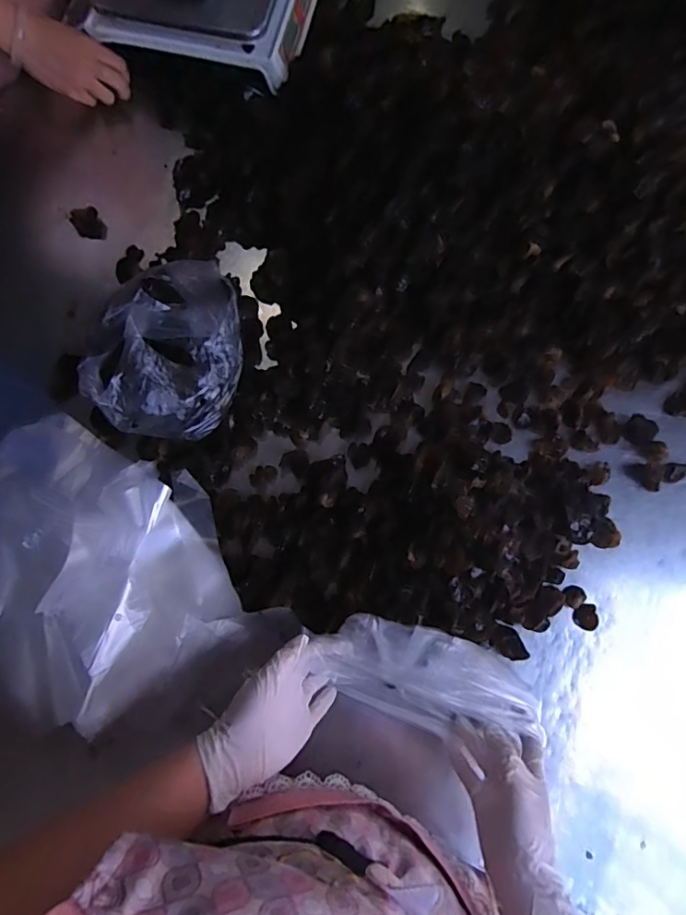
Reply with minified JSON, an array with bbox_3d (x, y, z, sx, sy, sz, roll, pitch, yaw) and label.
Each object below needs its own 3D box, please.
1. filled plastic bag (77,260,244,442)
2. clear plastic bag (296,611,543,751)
[{"bbox_3d":[-0.192,-0.123,0.591,0.139,0.107,0.195,6,76,0],"label":"filled plastic bag"},{"bbox_3d":[0.087,0.225,0.521,0.217,0.085,0.096,21,76,4],"label":"clear plastic bag"}]

